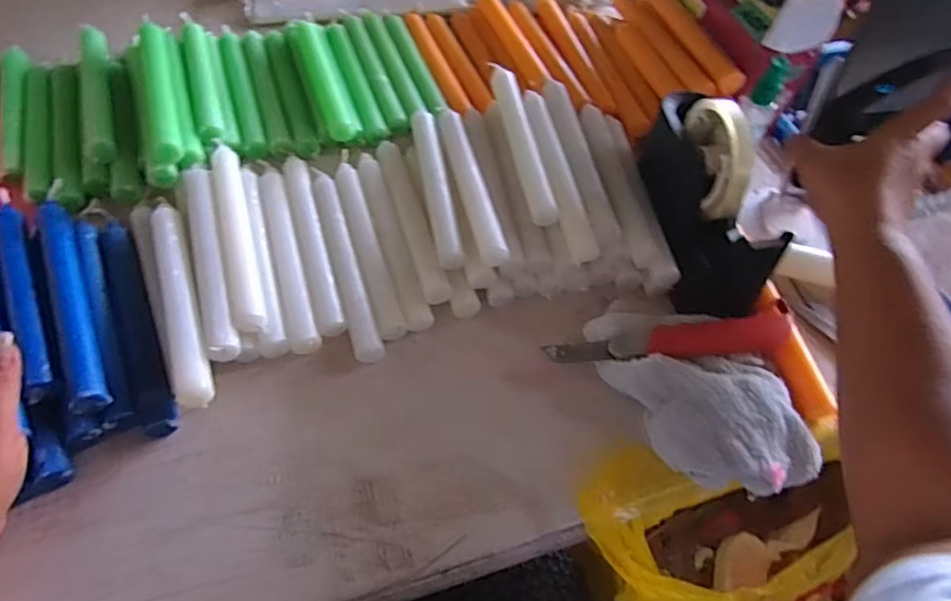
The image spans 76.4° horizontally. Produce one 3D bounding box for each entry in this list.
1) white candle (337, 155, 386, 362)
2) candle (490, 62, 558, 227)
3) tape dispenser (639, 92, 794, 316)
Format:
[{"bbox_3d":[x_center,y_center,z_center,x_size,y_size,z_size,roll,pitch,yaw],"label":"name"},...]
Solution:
[{"bbox_3d":[-0.104,-0.046,0.517,0.023,0.017,0.222,-9,56,-10],"label":"white candle"},{"bbox_3d":[0.042,-0.147,0.559,0.021,0.028,0.208,-6,56,-8],"label":"candle"},{"bbox_3d":[0.184,-0.084,0.489,0.060,0.123,0.178,-16,59,-14],"label":"tape dispenser"}]

